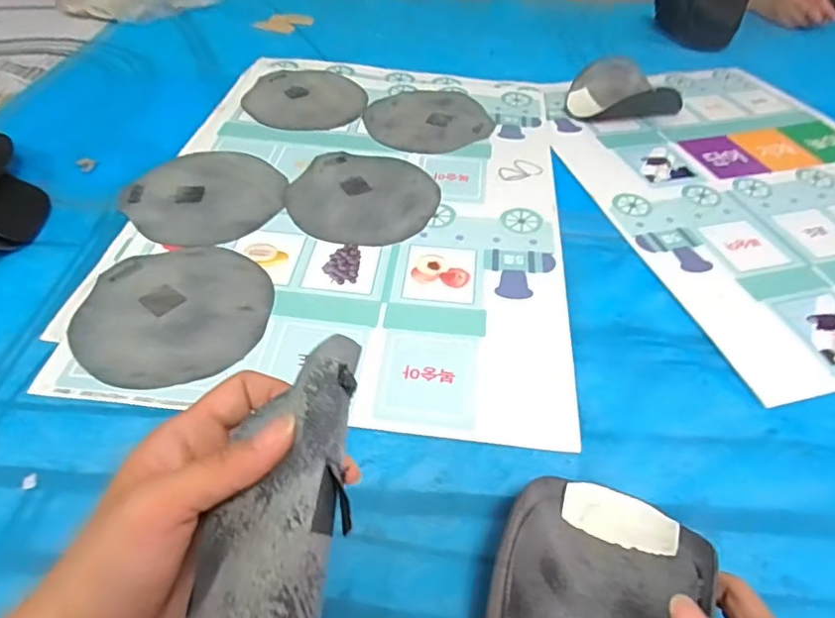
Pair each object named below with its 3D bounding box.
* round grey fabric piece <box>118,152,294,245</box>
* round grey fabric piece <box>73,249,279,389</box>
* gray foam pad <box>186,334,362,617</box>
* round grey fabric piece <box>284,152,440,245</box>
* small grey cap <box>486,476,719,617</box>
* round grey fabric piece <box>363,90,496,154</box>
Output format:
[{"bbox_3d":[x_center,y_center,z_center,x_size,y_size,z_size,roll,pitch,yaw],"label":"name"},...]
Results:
[{"bbox_3d":[-0.204,-0.114,0.548,0.139,0.006,0.147,2,47,-2],"label":"round grey fabric piece"},{"bbox_3d":[-0.193,0.001,0.441,0.146,0.005,0.145,2,45,-2],"label":"round grey fabric piece"},{"bbox_3d":[-0.058,0.086,0.216,0.057,0.034,0.153,9,65,5],"label":"gray foam pad"},{"bbox_3d":[-0.055,-0.116,0.559,0.146,0.004,0.146,2,45,-2],"label":"round grey fabric piece"},{"bbox_3d":[0.088,0.153,0.285,0.097,0.045,0.140,20,48,16],"label":"small grey cap"},{"bbox_3d":[0.010,-0.235,0.674,0.142,0.006,0.151,2,45,-2],"label":"round grey fabric piece"}]

